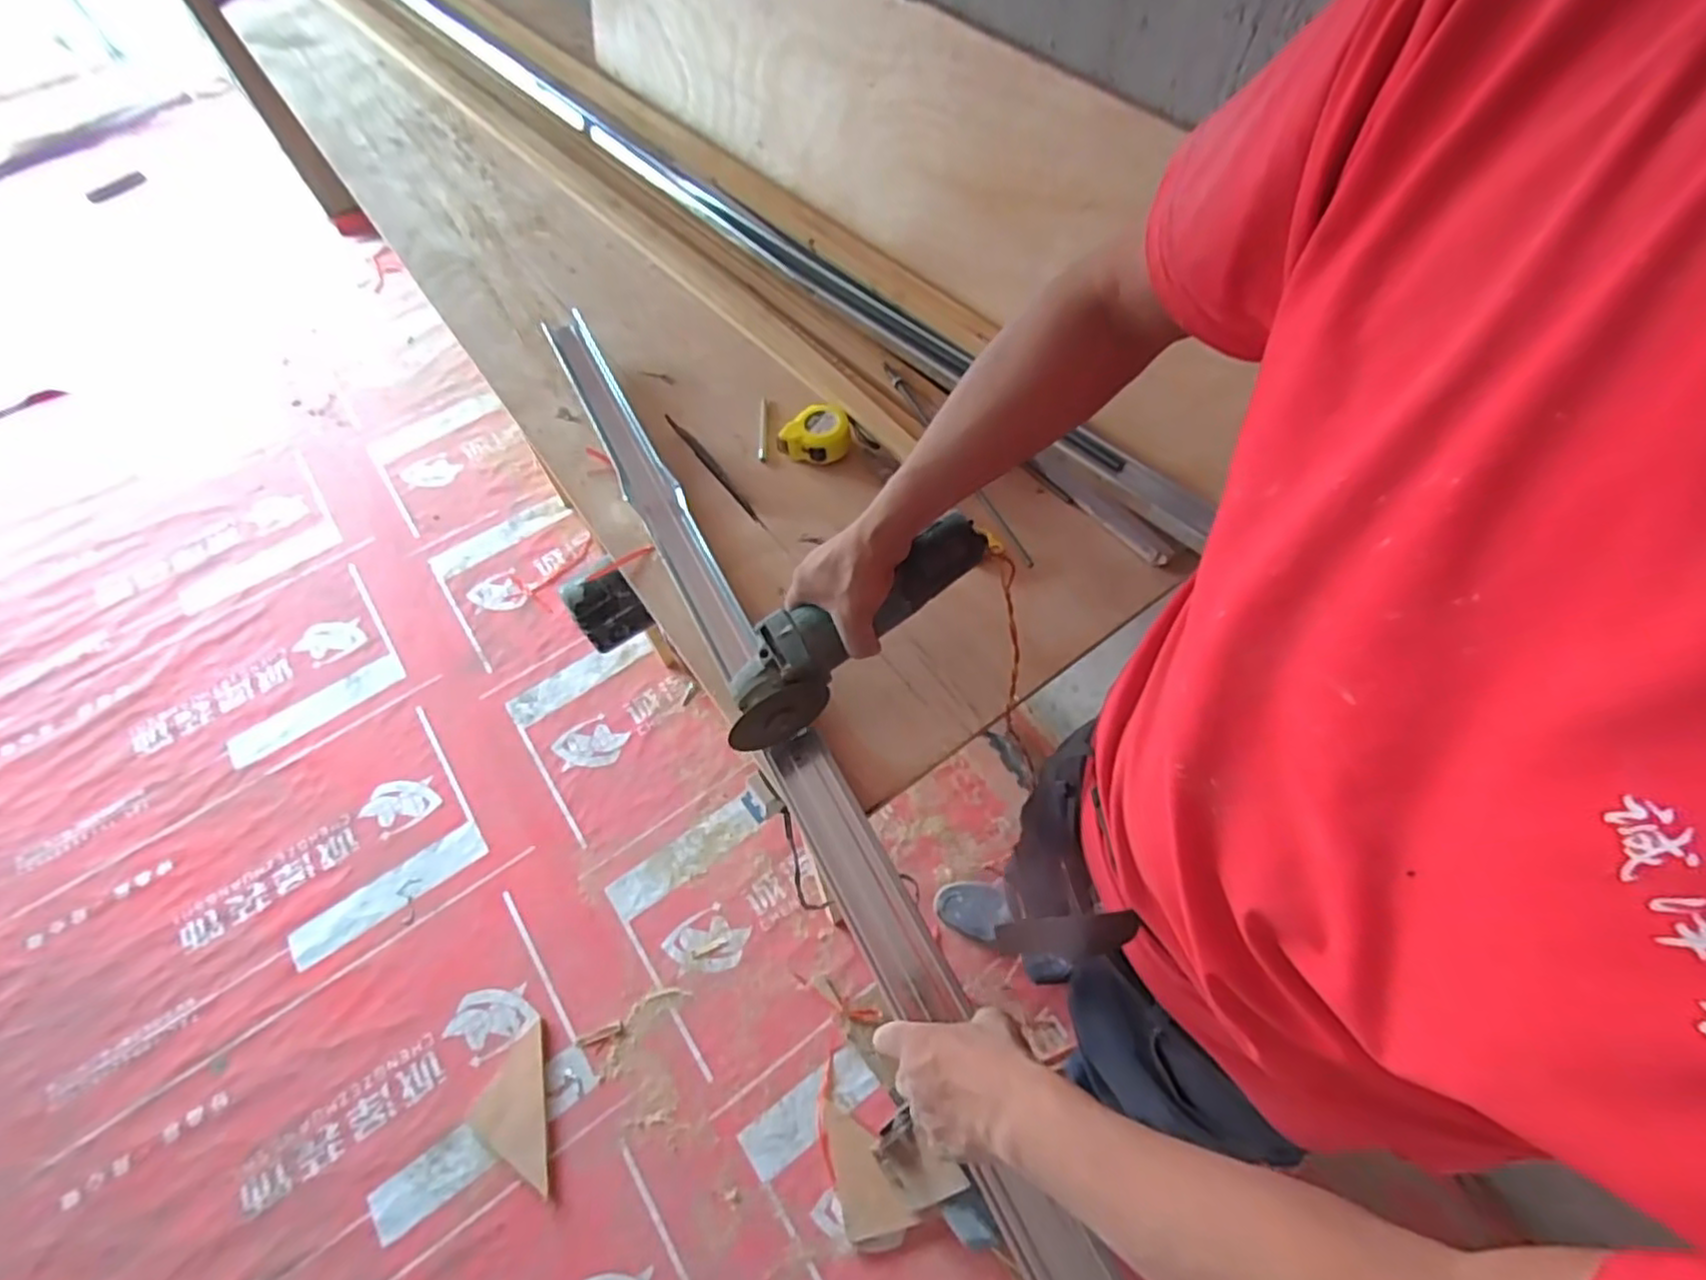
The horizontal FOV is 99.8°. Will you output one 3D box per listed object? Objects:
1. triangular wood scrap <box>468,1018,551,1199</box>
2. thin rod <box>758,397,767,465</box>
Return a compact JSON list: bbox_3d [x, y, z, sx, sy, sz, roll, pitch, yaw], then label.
[{"bbox_3d":[-0.609,0.838,1.274,0.128,0.015,0.257,-14,60,-6],"label":"triangular wood scrap"},{"bbox_3d":[-0.113,-0.268,0.911,0.011,0.010,0.120,-2,59,1],"label":"thin rod"}]

